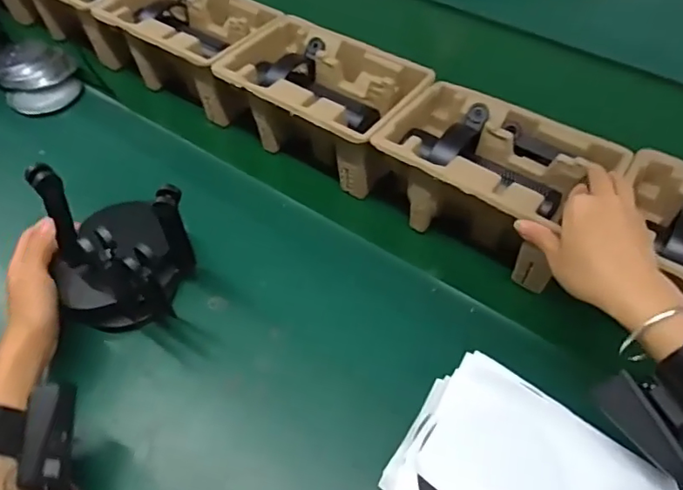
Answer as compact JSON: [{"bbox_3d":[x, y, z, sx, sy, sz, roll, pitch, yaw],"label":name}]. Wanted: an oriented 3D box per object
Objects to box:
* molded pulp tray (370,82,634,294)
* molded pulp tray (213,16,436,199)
[{"bbox_3d":[0.153,-0.073,0.559,0.210,0.095,0.143,33,59,18],"label":"molded pulp tray"},{"bbox_3d":[-0.023,-0.175,0.653,0.238,0.099,0.149,30,58,17],"label":"molded pulp tray"}]

